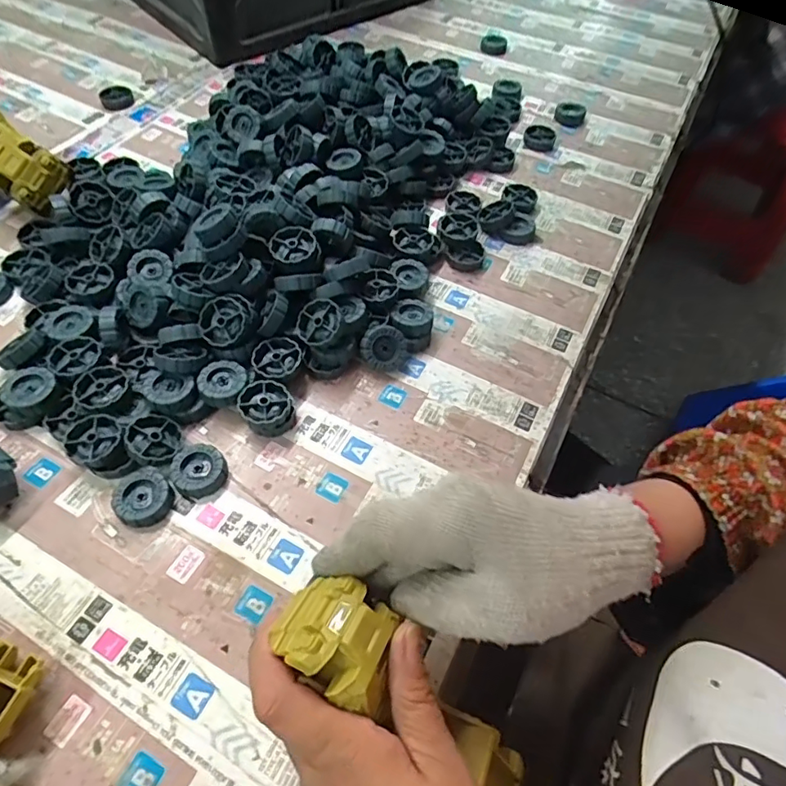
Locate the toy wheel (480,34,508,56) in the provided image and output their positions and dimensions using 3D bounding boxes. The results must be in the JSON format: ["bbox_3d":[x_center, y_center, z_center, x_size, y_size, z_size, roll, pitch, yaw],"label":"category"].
[{"bbox_3d":[0.135,-0.464,0.707,0.036,0.013,0.042,12,58,5],"label":"toy wheel"}]

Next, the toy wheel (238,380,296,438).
[{"bbox_3d":[-0.099,0.012,0.419,0.041,0.024,0.040,1,57,-2],"label":"toy wheel"}]

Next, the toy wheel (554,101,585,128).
[{"bbox_3d":[0.209,-0.330,0.630,0.034,0.016,0.034,1,57,-2],"label":"toy wheel"}]

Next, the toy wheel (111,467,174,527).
[{"bbox_3d":[-0.177,0.074,0.377,0.038,0.013,0.039,1,57,-2],"label":"toy wheel"}]

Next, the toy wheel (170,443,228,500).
[{"bbox_3d":[-0.143,0.058,0.392,0.038,0.015,0.038,1,57,-2],"label":"toy wheel"}]

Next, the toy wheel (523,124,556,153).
[{"bbox_3d":[0.169,-0.295,0.615,0.035,0.010,0.040,26,60,14],"label":"toy wheel"}]

